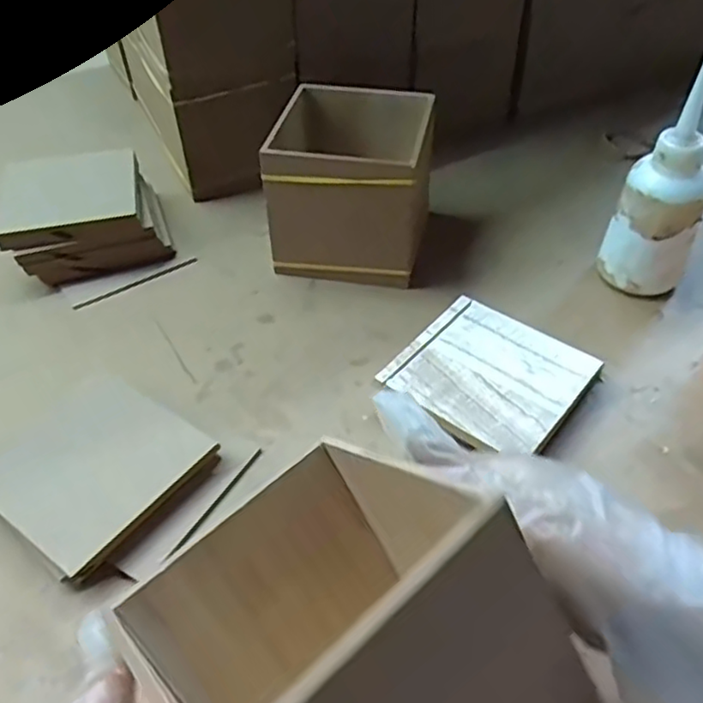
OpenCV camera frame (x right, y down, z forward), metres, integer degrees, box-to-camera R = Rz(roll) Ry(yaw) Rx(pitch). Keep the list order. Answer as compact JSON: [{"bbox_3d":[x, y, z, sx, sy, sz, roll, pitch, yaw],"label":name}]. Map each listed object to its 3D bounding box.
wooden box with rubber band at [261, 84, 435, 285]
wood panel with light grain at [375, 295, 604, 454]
[{"bbox_3d":[-0.002,-0.132,0.529,0.117,0.108,0.113,7,48,6],"label":"wooden box with rubber band"},{"bbox_3d":[0.090,0.021,0.439,0.110,0.031,0.103,31,55,25],"label":"wood panel with light grain"}]

